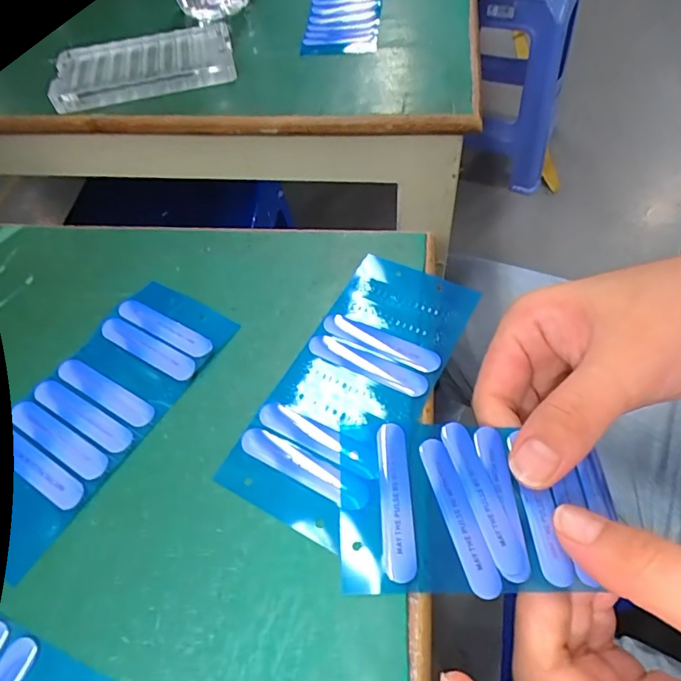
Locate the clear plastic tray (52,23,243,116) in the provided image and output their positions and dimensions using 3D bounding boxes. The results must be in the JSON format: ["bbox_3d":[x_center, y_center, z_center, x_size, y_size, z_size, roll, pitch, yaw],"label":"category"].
[{"bbox_3d":[-0.137,-0.193,0.340,0.120,0.015,0.075,-10,55,-1],"label":"clear plastic tray"}]

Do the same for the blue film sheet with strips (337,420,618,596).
[{"bbox_3d":[0.044,0.053,0.161,0.088,0.004,0.055,1,57,-1],"label":"blue film sheet with strips"}]

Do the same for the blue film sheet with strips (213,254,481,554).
[{"bbox_3d":[0.007,0.014,0.188,0.053,0.004,0.117,24,61,20],"label":"blue film sheet with strips"}]

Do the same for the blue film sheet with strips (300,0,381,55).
[{"bbox_3d":[0.003,-0.246,0.366,0.052,0.008,0.106,3,59,5],"label":"blue film sheet with strips"}]

